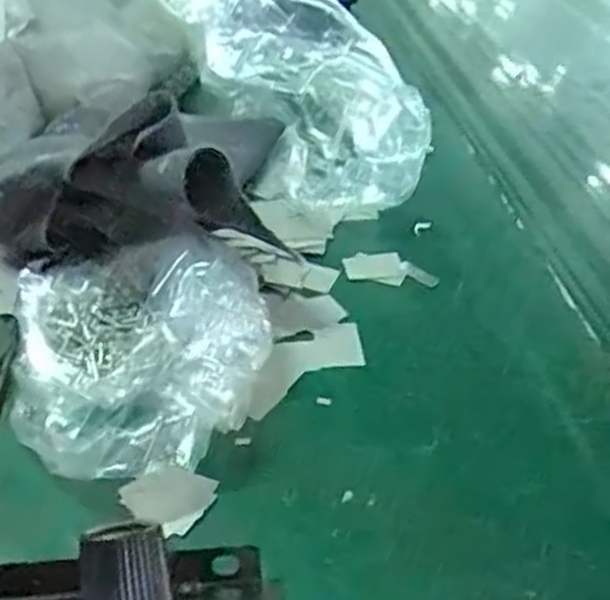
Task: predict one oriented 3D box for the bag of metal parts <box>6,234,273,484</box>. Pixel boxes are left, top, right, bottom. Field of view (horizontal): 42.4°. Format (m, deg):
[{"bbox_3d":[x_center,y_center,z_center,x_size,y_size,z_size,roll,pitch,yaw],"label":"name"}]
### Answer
[{"bbox_3d":[-0.076,0.022,0.357,0.116,0.039,0.150,-4,36,-7],"label":"bag of metal parts"}]

